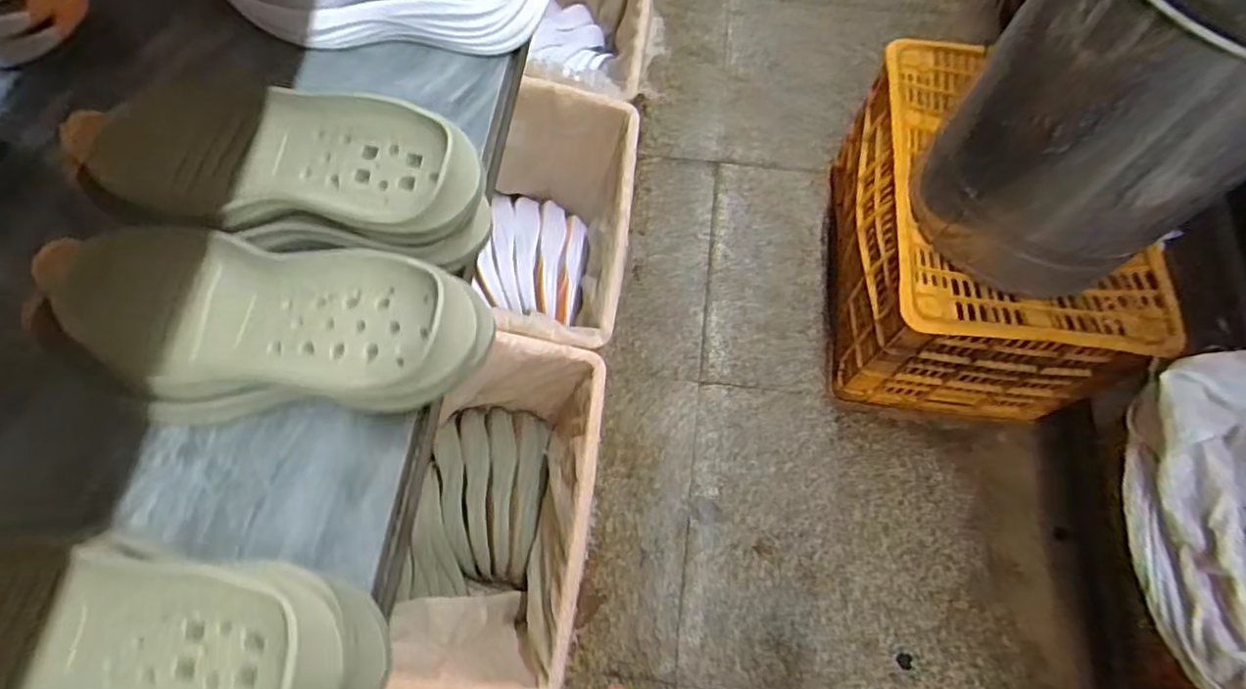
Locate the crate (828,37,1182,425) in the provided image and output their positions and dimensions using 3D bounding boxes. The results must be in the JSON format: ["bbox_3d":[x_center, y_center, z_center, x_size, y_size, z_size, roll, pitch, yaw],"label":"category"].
[{"bbox_3d":[0.710,-0.221,1.371,0.474,0.397,0.694,1,68,-1],"label":"crate"}]

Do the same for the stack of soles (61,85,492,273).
[{"bbox_3d":[-0.244,-0.133,0.469,0.305,0.085,0.119,16,68,6],"label":"stack of soles"}]

